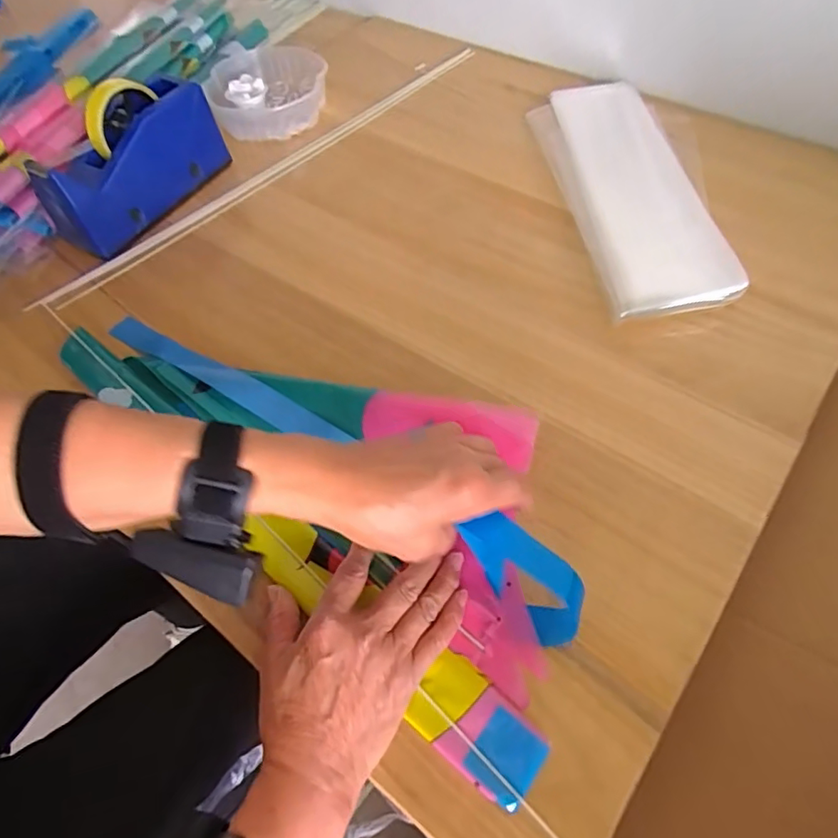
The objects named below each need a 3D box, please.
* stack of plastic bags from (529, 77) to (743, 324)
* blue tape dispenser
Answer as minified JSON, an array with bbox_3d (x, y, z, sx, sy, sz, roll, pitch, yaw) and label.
[{"bbox_3d":[0.218,-0.246,0.571,0.129,0.019,0.359,-8,57,0],"label":"stack of plastic bags"},{"bbox_3d":[-0.314,-0.285,0.594,0.067,0.121,0.205,29,64,21],"label":"blue tape dispenser"}]

